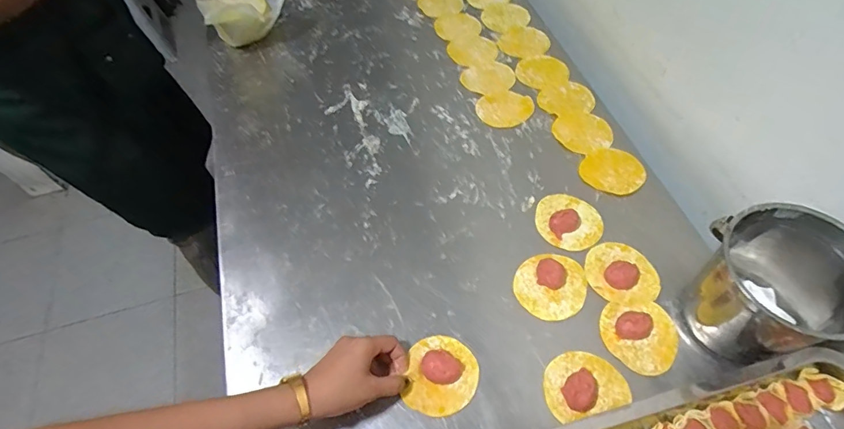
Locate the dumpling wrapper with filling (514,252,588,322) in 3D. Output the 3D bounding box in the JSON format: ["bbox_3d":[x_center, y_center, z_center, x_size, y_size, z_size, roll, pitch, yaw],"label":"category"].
[{"bbox_3d":[0.160,0.085,0.564,0.082,0.010,0.088,-1,60,1],"label":"dumpling wrapper with filling"}]

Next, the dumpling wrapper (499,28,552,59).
[{"bbox_3d":[0.181,-0.307,0.815,0.087,0.004,0.084,-1,60,1],"label":"dumpling wrapper"}]

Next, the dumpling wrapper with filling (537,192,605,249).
[{"bbox_3d":[0.197,0.003,0.608,0.084,0.019,0.085,-1,60,1],"label":"dumpling wrapper with filling"}]

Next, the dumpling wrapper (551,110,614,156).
[{"bbox_3d":[0.244,-0.125,0.696,0.085,0.004,0.080,-1,60,1],"label":"dumpling wrapper"}]

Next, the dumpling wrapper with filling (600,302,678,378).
[{"bbox_3d":[0.250,0.138,0.520,0.081,0.023,0.080,3,60,3],"label":"dumpling wrapper with filling"}]

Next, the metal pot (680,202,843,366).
[{"bbox_3d":[0.367,0.077,0.483,0.116,0.146,0.132,-12,60,-5],"label":"metal pot"}]

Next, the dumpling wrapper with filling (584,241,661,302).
[{"bbox_3d":[0.249,0.068,0.569,0.083,0.015,0.078,0,60,2],"label":"dumpling wrapper with filling"}]

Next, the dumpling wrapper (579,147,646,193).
[{"bbox_3d":[0.274,-0.063,0.655,0.083,0.004,0.082,0,61,-1],"label":"dumpling wrapper"}]

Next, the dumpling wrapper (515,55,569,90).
[{"bbox_3d":[0.202,-0.242,0.772,0.084,0.004,0.074,-12,60,-5],"label":"dumpling wrapper"}]

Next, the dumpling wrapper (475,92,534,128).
[{"bbox_3d":[0.134,-0.168,0.730,0.091,0.004,0.072,-10,60,-4],"label":"dumpling wrapper"}]

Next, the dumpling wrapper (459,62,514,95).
[{"bbox_3d":[0.111,-0.229,0.770,0.084,0.004,0.073,-20,57,-4],"label":"dumpling wrapper"}]

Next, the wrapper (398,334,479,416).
[{"bbox_3d":[0.021,0.171,0.489,0.074,0.024,0.082,17,62,11],"label":"wrapper"}]

